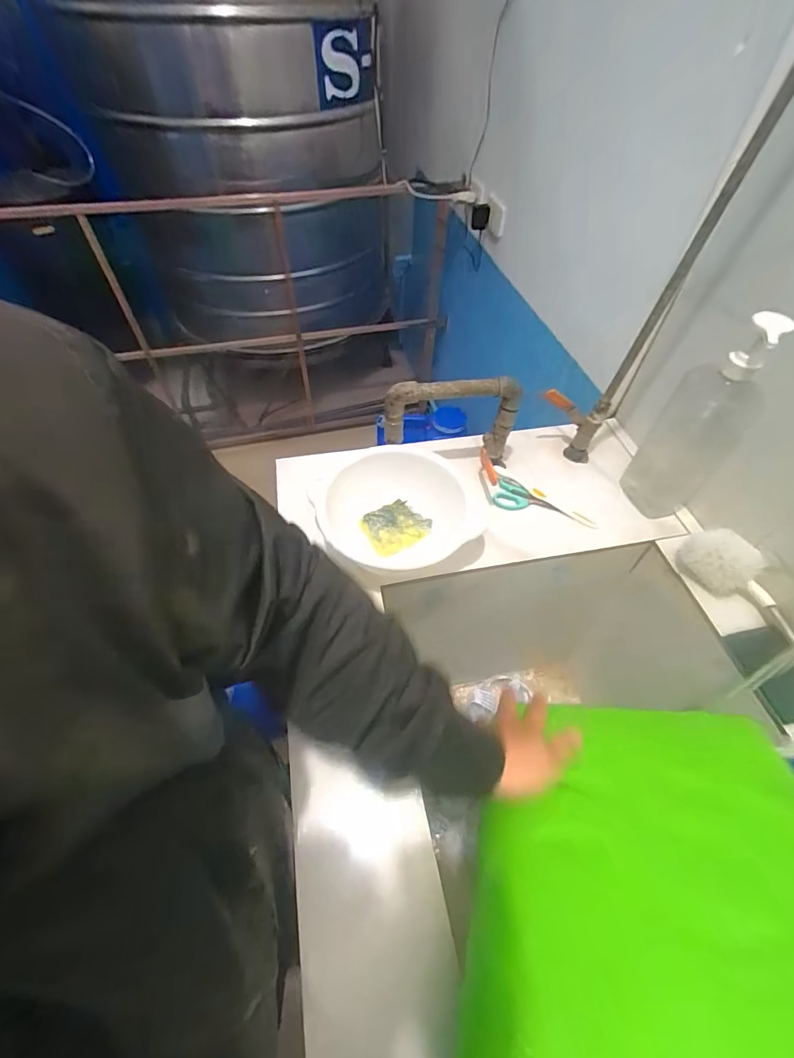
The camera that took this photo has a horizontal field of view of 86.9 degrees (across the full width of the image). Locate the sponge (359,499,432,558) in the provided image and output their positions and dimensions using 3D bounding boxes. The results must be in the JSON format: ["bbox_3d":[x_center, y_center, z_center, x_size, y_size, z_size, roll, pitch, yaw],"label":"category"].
[{"bbox_3d":[-0.001,-0.002,0.590,0.085,0.019,0.075,-22,56,-17],"label":"sponge"}]

